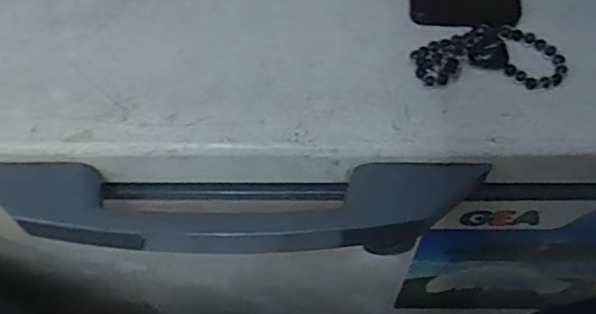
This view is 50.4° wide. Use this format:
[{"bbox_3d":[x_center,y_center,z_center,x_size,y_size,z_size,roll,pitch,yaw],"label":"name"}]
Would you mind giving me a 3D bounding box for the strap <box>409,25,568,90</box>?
[{"bbox_3d":[0.132,-0.069,0.438,0.102,0.017,0.047,0,60,-1],"label":"strap"}]

